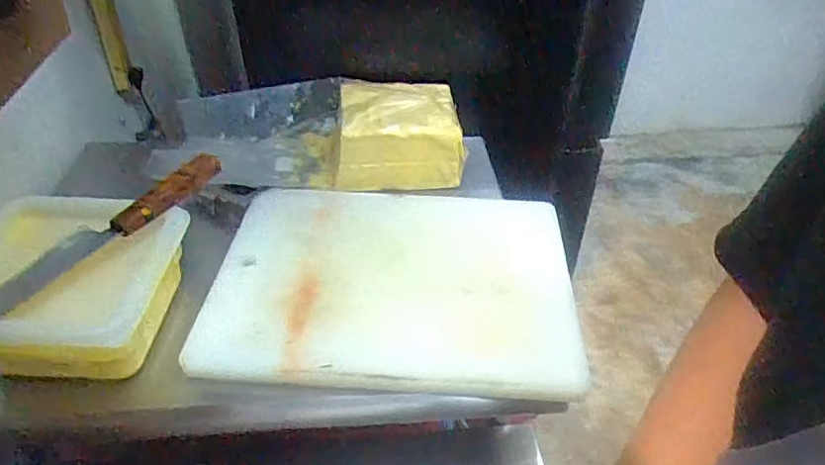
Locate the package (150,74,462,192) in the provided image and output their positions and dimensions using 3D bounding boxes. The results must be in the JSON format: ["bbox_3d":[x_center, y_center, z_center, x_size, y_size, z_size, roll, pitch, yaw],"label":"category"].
[{"bbox_3d":[-0.141,-0.139,0.828,0.411,0.103,0.160,-5,43,-6],"label":"package"}]

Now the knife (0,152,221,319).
[{"bbox_3d":[-0.312,0.017,0.540,0.026,0.030,0.324,23,46,24],"label":"knife"}]

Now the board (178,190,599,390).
[{"bbox_3d":[-0.022,0.043,0.662,0.396,0.026,0.296,3,45,1],"label":"board"}]

